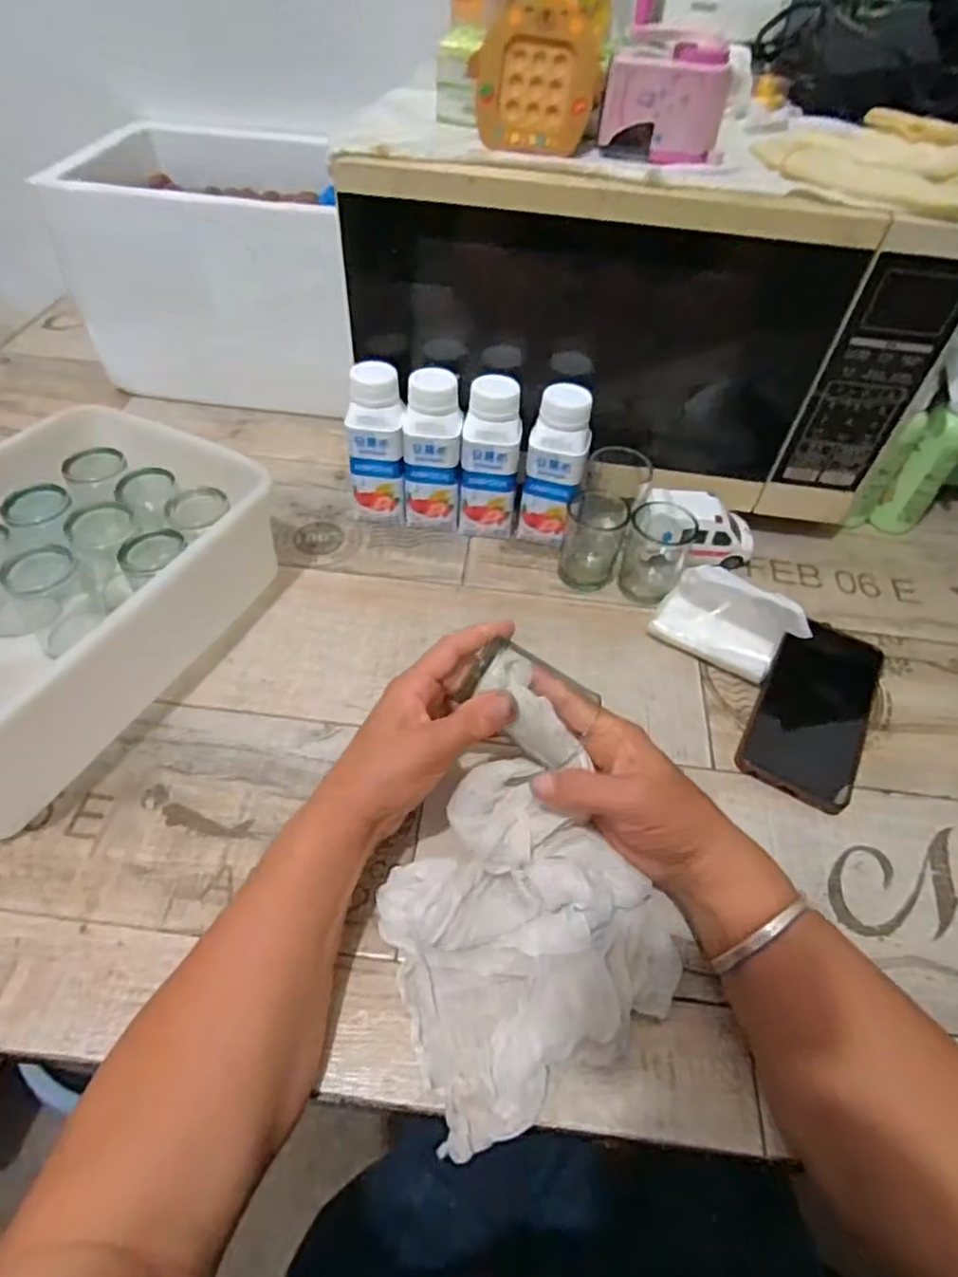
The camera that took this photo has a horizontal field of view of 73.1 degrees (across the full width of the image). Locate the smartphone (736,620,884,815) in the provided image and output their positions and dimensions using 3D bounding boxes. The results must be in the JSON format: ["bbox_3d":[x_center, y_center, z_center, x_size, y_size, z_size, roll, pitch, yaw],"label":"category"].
[{"bbox_3d":[0.257,0.050,0.493,0.078,0.015,0.169,26,54,17],"label":"smartphone"}]

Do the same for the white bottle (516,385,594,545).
[{"bbox_3d":[0.066,-0.140,0.562,0.052,0.139,0.052,11,51,5],"label":"white bottle"}]

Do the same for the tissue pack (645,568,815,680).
[{"bbox_3d":[0.200,-0.018,0.516,0.105,0.073,0.063,26,54,16],"label":"tissue pack"}]

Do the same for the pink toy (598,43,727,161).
[{"bbox_3d":[0.125,-0.361,0.433,0.077,0.059,0.036,12,53,6],"label":"pink toy"}]

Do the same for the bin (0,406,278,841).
[{"bbox_3d":[-0.316,-0.031,0.470,0.194,0.104,0.307,23,53,15],"label":"bin"}]

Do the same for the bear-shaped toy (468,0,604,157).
[{"bbox_3d":[0.040,-0.377,0.436,0.083,0.084,0.023,5,25,7],"label":"bear-shaped toy"}]

